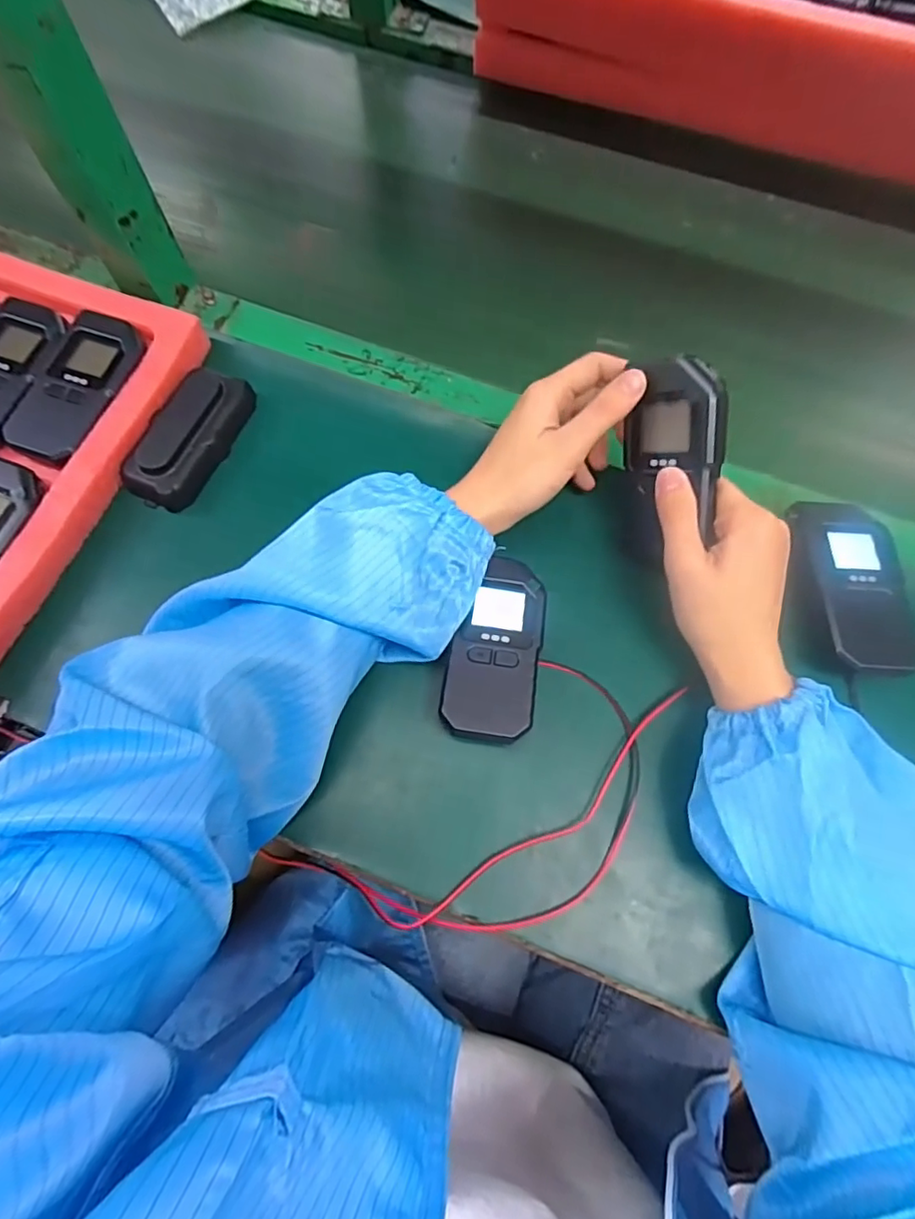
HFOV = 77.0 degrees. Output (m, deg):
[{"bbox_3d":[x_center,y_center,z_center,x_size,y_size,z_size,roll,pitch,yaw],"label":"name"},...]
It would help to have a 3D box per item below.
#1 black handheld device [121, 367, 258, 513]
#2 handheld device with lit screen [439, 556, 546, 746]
[{"bbox_3d":[-0.190,-0.123,0.408,0.047,0.021,0.107,21,72,6],"label":"black handheld device"},{"bbox_3d":[0.024,0.024,0.354,0.053,0.026,0.114,10,71,2],"label":"handheld device with lit screen"}]

